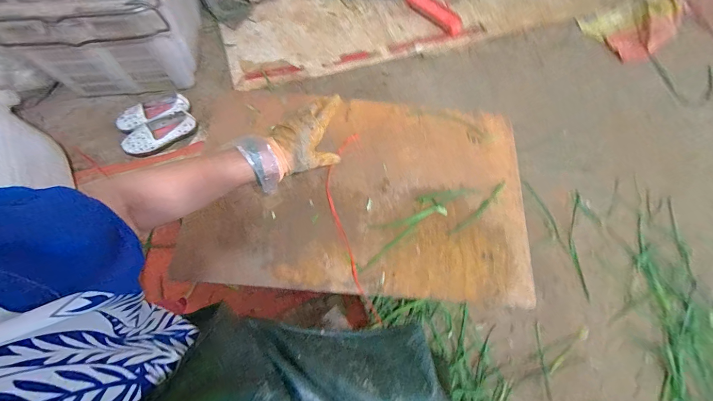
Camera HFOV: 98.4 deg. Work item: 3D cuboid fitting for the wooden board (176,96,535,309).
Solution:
[{"bbox_3d":[0.012,-0.023,0.580,0.596,0.021,0.388,4,69,-1],"label":"wooden board"}]

